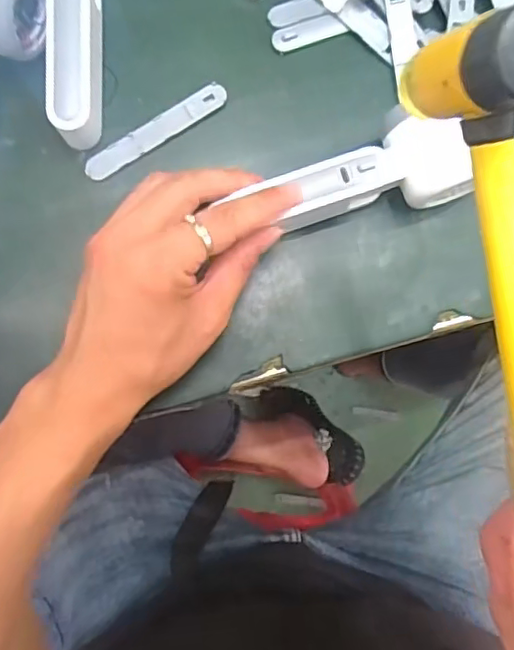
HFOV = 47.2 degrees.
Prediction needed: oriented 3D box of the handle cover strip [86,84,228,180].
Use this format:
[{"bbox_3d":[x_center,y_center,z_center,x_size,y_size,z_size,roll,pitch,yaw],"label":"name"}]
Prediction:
[{"bbox_3d":[-0.060,-0.116,0.355,0.093,0.007,0.015,-32,88,-5],"label":"handle cover strip"}]

